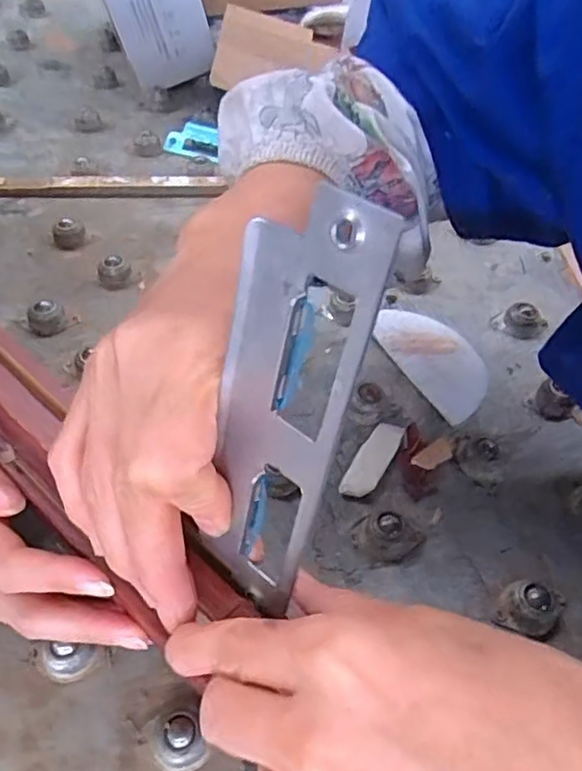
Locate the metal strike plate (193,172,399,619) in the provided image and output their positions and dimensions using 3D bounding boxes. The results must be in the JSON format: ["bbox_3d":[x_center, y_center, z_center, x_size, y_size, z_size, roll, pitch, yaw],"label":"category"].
[{"bbox_3d":[-0.004,0.012,0.168,0.038,0.132,0.006,29,37,20],"label":"metal strike plate"}]

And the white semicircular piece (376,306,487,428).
[{"bbox_3d":[0.108,-0.022,0.457,0.059,0.006,0.106,-23,55,-19],"label":"white semicircular piece"}]

